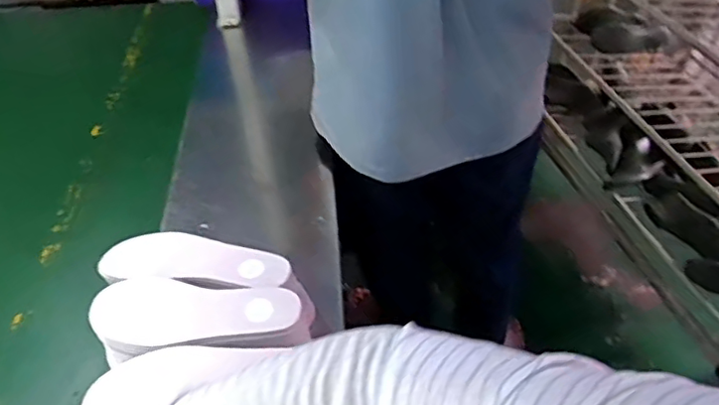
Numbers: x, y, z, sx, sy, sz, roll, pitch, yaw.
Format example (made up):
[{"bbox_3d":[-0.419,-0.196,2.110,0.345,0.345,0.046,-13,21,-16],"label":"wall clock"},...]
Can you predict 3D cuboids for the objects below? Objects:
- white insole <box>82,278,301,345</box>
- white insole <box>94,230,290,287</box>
[{"bbox_3d":[-0.166,0.108,0.588,0.206,0.016,0.065,-1,48,2],"label":"white insole"},{"bbox_3d":[-0.179,0.058,0.635,0.207,0.012,0.067,2,48,4],"label":"white insole"}]

